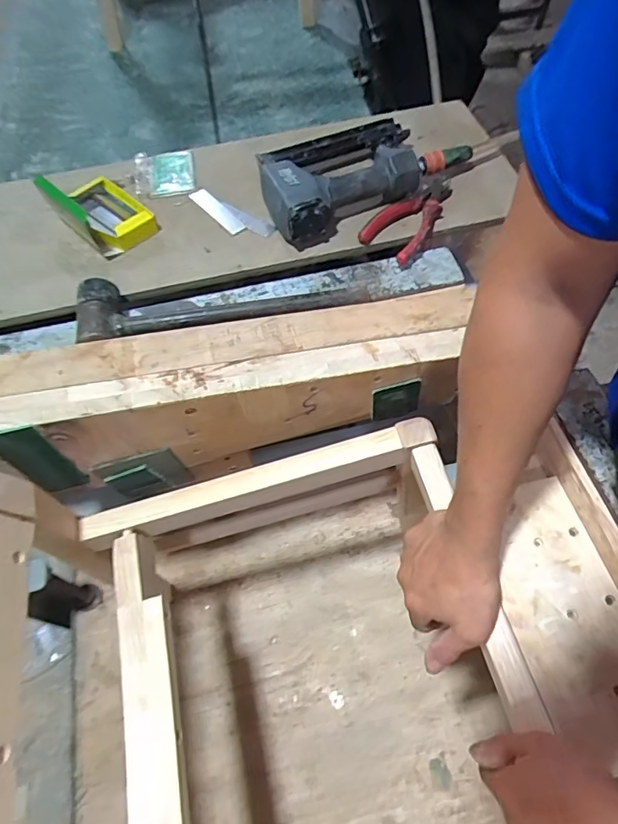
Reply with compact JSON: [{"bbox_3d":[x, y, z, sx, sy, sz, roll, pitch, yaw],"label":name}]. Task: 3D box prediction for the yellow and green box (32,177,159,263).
[{"bbox_3d":[-0.273,-0.270,0.653,0.131,0.068,0.096,39,68,22],"label":"yellow and green box"}]

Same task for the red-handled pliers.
[{"bbox_3d":[0.144,-0.261,0.661,0.069,0.030,0.171,34,66,20],"label":"red-handled pliers"}]

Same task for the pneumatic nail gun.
[{"bbox_3d":[0.049,-0.325,0.672,0.240,0.068,0.159,-27,62,-13],"label":"pneumatic nail gun"}]

